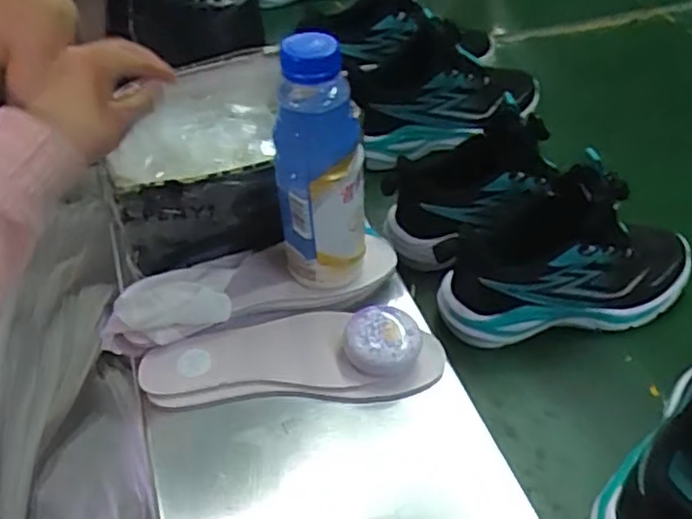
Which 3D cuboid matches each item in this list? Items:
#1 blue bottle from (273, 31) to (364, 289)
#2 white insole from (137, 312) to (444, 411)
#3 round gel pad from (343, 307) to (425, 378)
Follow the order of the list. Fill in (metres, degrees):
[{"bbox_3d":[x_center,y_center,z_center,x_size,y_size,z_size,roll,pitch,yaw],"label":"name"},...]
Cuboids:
[{"bbox_3d":[-0.019,-0.058,0.512,0.066,0.209,0.056,-3,45,-1],"label":"blue bottle"},{"bbox_3d":[-0.043,0.078,0.528,0.231,0.014,0.074,-3,54,-1],"label":"white insole"},{"bbox_3d":[0.029,0.066,0.523,0.057,0.031,0.053,-1,45,1],"label":"round gel pad"}]

